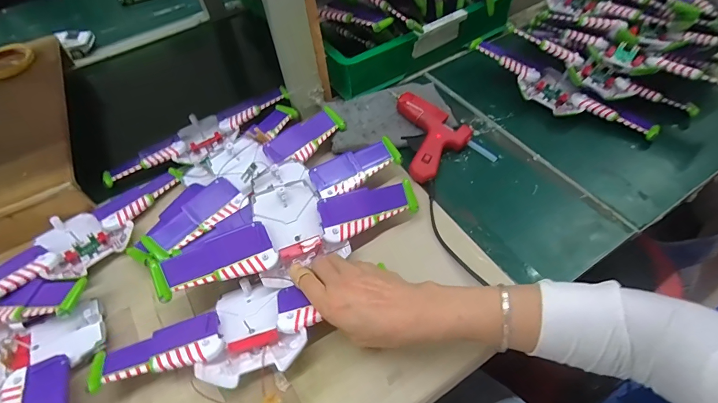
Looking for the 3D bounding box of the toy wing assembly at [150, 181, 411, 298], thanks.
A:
[{"bbox_3d":[-0.075,0.032,0.444,0.292,0.040,0.089,-19,74,-18],"label":"toy wing assembly"}]

